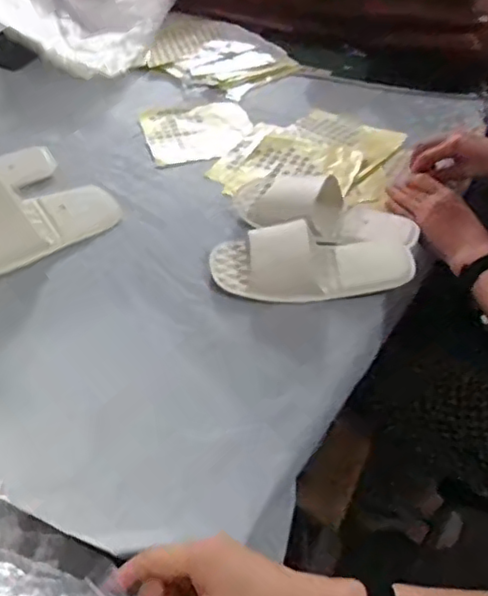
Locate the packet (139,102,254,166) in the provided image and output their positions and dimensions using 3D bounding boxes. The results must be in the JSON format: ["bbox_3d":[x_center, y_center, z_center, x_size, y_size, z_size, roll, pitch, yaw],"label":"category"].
[{"bbox_3d":[-0.071,-0.262,1.012,0.166,0.019,0.145,-11,46,-11],"label":"packet"}]

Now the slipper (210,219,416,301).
[{"bbox_3d":[0.082,-0.046,0.763,0.239,0.050,0.097,-1,44,-2],"label":"slipper"}]

